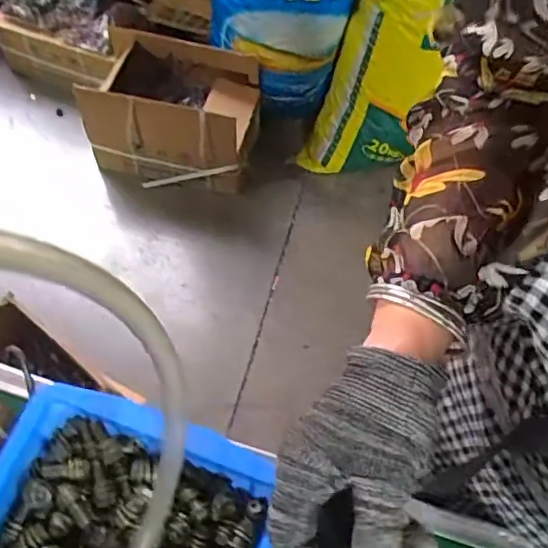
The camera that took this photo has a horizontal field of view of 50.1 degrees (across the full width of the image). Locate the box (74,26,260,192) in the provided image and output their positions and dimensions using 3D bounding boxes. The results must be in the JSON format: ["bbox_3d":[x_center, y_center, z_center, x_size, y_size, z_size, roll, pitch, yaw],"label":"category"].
[{"bbox_3d":[-0.252,-0.405,1.452,0.411,0.240,0.279,10,62,6],"label":"box"}]

